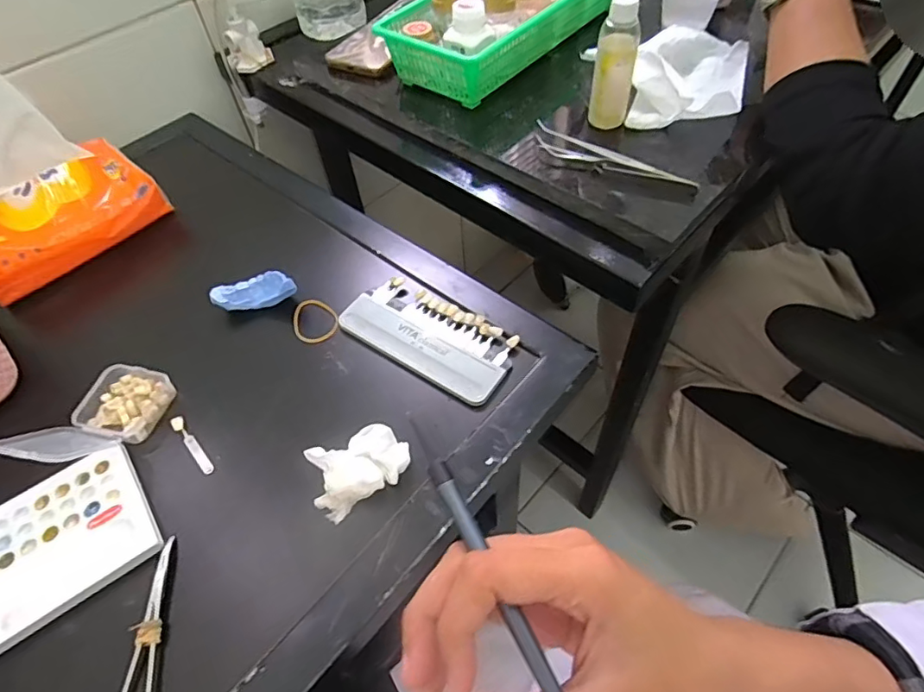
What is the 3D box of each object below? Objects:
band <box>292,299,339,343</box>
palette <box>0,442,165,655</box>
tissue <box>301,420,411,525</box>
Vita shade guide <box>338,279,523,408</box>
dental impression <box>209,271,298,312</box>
[{"bbox_3d":[-0.129,-0.023,0.458,0.037,0.008,0.049,-40,61,-10],"label":"band"},{"bbox_3d":[-0.284,0.139,0.346,0.154,0.013,0.096,-33,58,-18],"label":"palette"},{"bbox_3d":[-0.070,0.082,0.363,0.067,0.029,0.043,-28,57,-15],"label":"tissue"},{"bbox_3d":[-0.027,-0.010,0.441,0.144,0.009,0.069,28,61,22],"label":"Vita shade guide"},{"bbox_3d":[-0.178,-0.048,0.460,0.070,0.027,0.023,-9,54,-2],"label":"dental impression"}]

